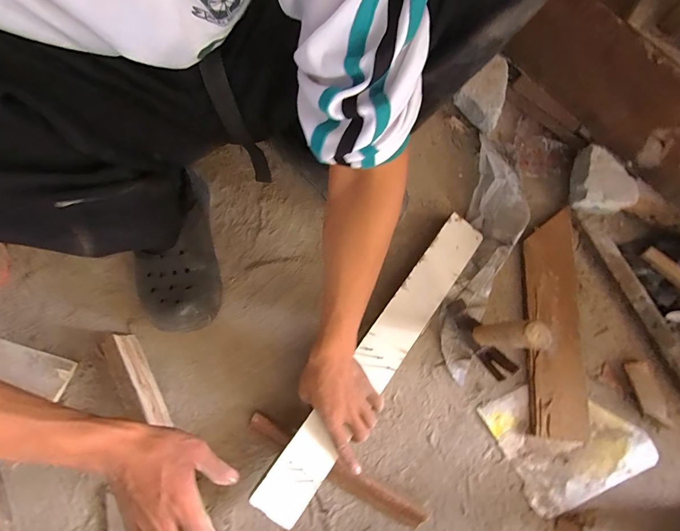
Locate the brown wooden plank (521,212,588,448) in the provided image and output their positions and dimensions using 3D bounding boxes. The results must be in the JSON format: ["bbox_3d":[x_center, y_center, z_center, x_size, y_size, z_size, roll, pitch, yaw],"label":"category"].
[{"bbox_3d":[0.340,0.085,0.552,0.084,0.021,0.352,4,75,-1],"label":"brown wooden plank"}]

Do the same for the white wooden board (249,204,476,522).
[{"bbox_3d":[0.061,0.124,0.504,0.063,0.013,0.501,36,74,7],"label":"white wooden board"}]

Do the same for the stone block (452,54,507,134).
[{"bbox_3d":[0.261,-0.293,0.609,0.093,0.071,0.085,-42,81,-11],"label":"stone block"}]

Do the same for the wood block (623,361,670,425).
[{"bbox_3d":[0.470,0.194,0.528,0.035,0.009,0.091,-11,76,-5],"label":"wood block"}]

